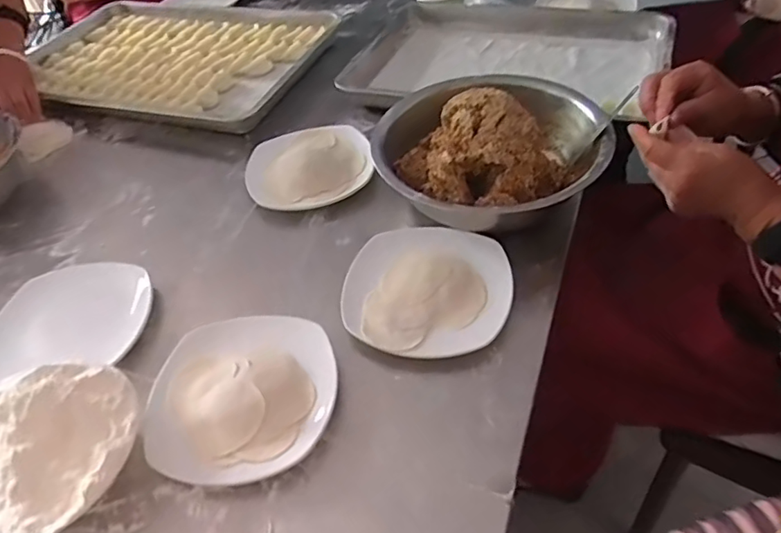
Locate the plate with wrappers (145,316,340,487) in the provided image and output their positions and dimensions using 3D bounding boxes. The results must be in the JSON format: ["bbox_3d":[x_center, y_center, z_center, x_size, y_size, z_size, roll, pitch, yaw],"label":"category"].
[{"bbox_3d":[-0.145,0.118,0.542,0.173,0.034,0.171,-1,48,4],"label":"plate with wrappers"}]

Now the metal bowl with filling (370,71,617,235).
[{"bbox_3d":[0.129,-0.153,0.710,0.274,0.123,0.269,-4,46,4],"label":"metal bowl with filling"}]

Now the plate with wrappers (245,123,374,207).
[{"bbox_3d":[-0.120,-0.150,0.793,0.178,0.035,0.164,-2,48,3],"label":"plate with wrappers"}]

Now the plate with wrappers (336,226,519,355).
[{"bbox_3d":[0.040,0.025,0.620,0.179,0.028,0.171,4,48,9],"label":"plate with wrappers"}]

